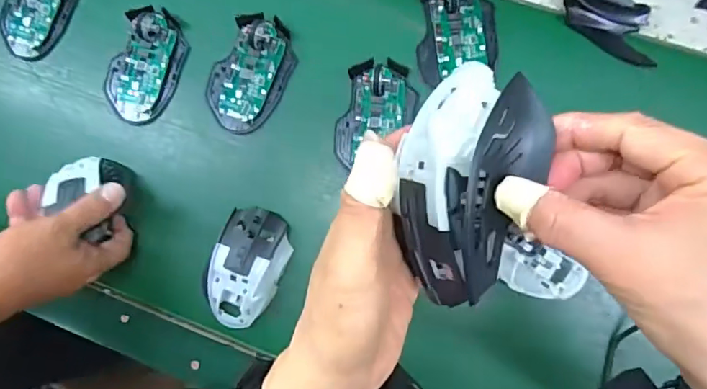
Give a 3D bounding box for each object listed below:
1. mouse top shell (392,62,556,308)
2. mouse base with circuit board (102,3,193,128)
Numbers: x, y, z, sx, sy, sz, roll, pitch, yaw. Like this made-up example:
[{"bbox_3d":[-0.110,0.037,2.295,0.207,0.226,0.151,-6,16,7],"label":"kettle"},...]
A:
[{"bbox_3d":[0.051,-0.006,0.242,0.058,0.039,0.109,14,89,8],"label":"mouse top shell"},{"bbox_3d":[-0.214,-0.131,0.539,0.070,0.021,0.113,24,90,8],"label":"mouse base with circuit board"}]

